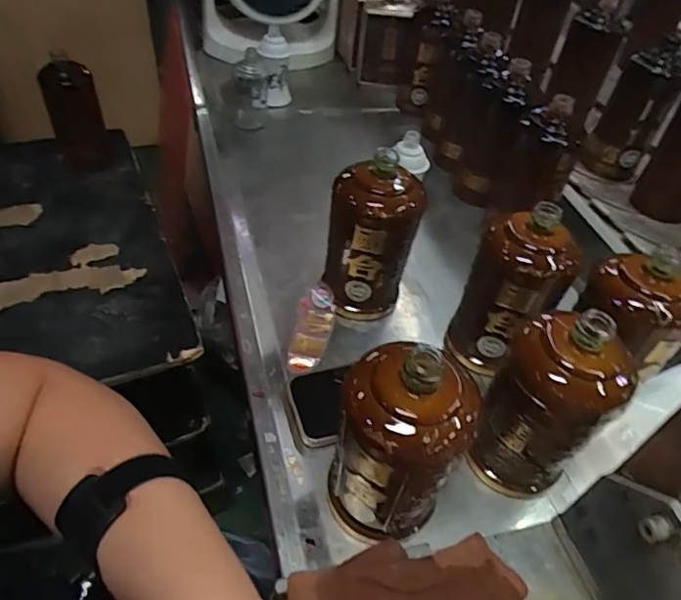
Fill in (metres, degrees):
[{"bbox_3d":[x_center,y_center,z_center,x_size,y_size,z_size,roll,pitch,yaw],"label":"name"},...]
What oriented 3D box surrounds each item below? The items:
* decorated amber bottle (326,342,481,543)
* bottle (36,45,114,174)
[{"bbox_3d":[0.040,0.106,0.398,0.087,0.171,0.074,23,50,16],"label":"decorated amber bottle"},{"bbox_3d":[-0.431,-0.296,0.897,0.079,0.179,0.068,-17,49,-21],"label":"bottle"}]

